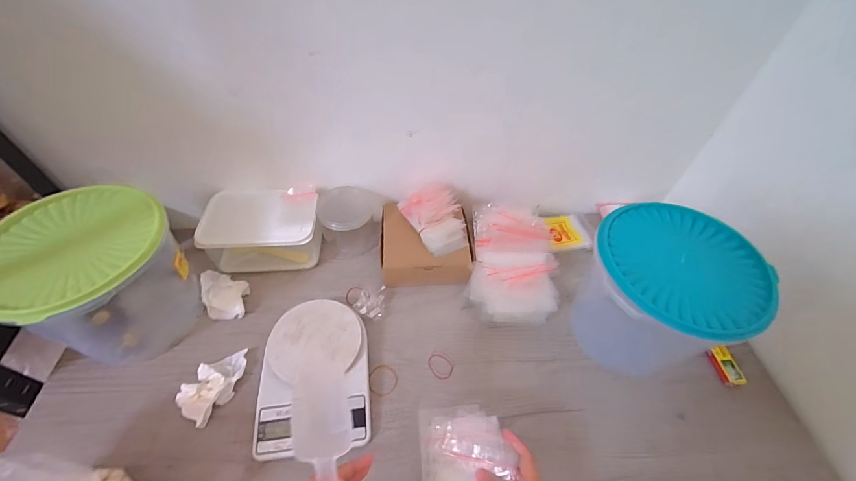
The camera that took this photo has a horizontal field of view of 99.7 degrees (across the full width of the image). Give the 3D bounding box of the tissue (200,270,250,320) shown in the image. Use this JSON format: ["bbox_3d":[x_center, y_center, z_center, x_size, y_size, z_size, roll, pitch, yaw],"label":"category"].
[{"bbox_3d":[-0.339,0.088,0.601,0.069,0.031,0.079,-2,52,-5],"label":"tissue"}]

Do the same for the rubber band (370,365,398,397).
[{"bbox_3d":[-0.066,0.207,0.537,0.041,0.004,0.046,1,51,-2],"label":"rubber band"}]

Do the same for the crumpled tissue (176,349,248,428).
[{"bbox_3d":[-0.304,0.202,0.515,0.062,0.016,0.102,19,53,11],"label":"crumpled tissue"}]

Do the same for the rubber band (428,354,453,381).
[{"bbox_3d":[0.019,0.193,0.555,0.044,0.007,0.035,36,58,23],"label":"rubber band"}]

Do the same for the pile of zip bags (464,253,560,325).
[{"bbox_3d":[0.142,0.088,0.602,0.147,0.072,0.109,-2,50,-4],"label":"pile of zip bags"}]

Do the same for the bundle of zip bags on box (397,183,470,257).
[{"bbox_3d":[0.012,-0.047,0.643,0.077,0.068,0.135,-27,56,-23],"label":"bundle of zip bags on box"}]

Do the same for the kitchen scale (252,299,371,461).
[{"bbox_3d":[-0.164,0.190,0.526,0.154,0.034,0.213,-3,52,-6],"label":"kitchen scale"}]

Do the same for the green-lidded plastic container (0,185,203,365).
[{"bbox_3d":[-0.456,0.057,0.515,0.212,0.181,0.207,25,54,16],"label":"green-lidded plastic container"}]

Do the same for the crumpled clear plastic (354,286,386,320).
[{"bbox_3d":[-0.097,0.104,0.608,0.045,0.033,0.053,1,51,-3],"label":"crumpled clear plastic"}]

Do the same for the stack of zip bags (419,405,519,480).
[{"bbox_3d":[0.043,0.273,0.404,0.102,0.025,0.166,2,51,-2],"label":"stack of zip bags"}]

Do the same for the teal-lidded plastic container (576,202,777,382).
[{"bbox_3d":[0.319,0.083,0.535,0.195,0.201,0.202,2,51,-2],"label":"teal-lidded plastic container"}]

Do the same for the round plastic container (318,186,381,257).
[{"bbox_3d":[-0.144,-0.039,0.685,0.111,0.076,0.105,2,51,-2],"label":"round plastic container"}]

